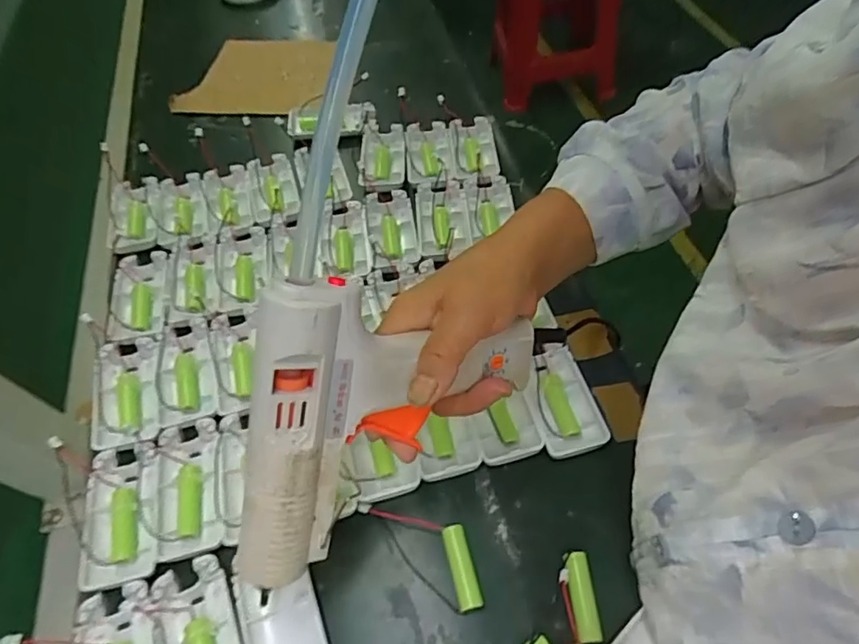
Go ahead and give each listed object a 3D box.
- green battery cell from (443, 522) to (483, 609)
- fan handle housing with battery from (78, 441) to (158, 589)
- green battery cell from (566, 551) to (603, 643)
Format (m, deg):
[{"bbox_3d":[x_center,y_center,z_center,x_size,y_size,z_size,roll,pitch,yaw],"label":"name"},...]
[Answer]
[{"bbox_3d":[0.021,0.155,0.351,0.014,0.013,0.050,-13,55,-4],"label":"green battery cell"},{"bbox_3d":[-0.211,0.129,0.380,0.045,0.015,0.094,-14,55,-5],"label":"fan handle housing with battery"},{"bbox_3d":[0.093,0.166,0.335,0.015,0.012,0.048,-6,55,1],"label":"green battery cell"}]

